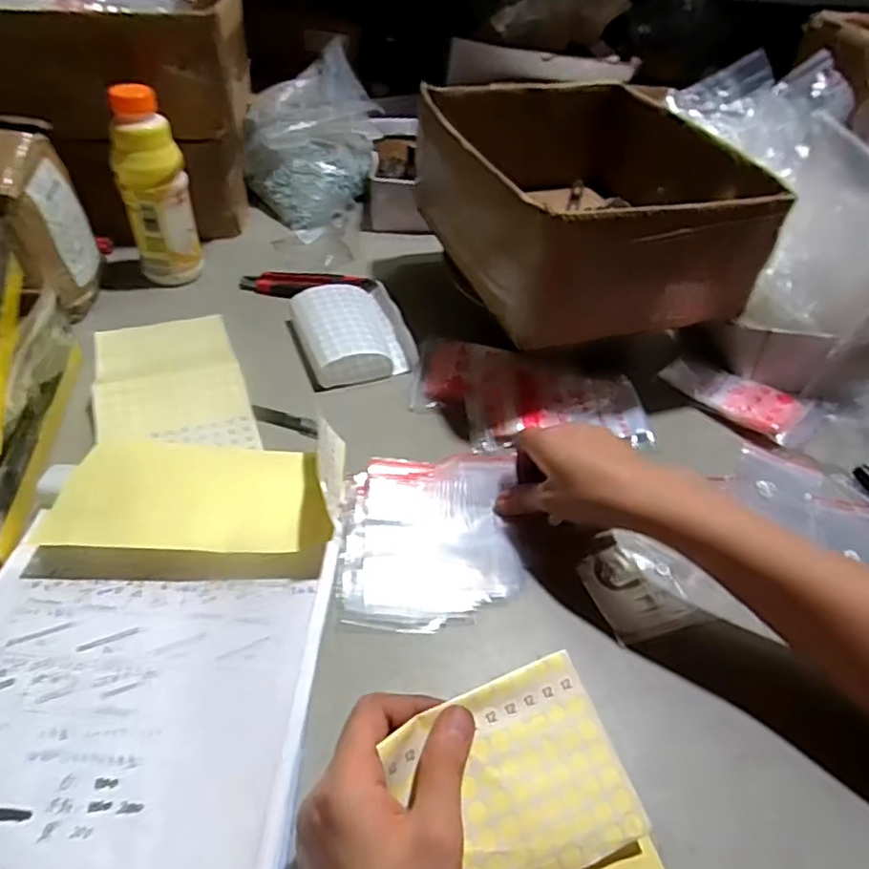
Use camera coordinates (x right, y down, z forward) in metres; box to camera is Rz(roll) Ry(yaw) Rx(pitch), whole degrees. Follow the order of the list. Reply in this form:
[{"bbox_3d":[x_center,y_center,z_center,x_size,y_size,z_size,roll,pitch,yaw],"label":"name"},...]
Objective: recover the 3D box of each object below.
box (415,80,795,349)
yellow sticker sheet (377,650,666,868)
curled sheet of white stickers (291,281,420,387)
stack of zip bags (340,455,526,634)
[{"bbox_3d":[0.142,-0.235,0.619,0.259,0.121,0.315,-10,46,-16],"label":"box"},{"bbox_3d":[0.049,0.201,0.308,0.118,0.013,0.145,-16,71,-18],"label":"yellow sticker sheet"},{"bbox_3d":[-0.084,-0.107,0.637,0.105,0.038,0.127,-13,47,-19],"label":"curled sheet of white stickers"},{"bbox_3d":[-0.001,0.073,0.464,0.130,0.014,0.151,3,44,-3],"label":"stack of zip bags"}]

